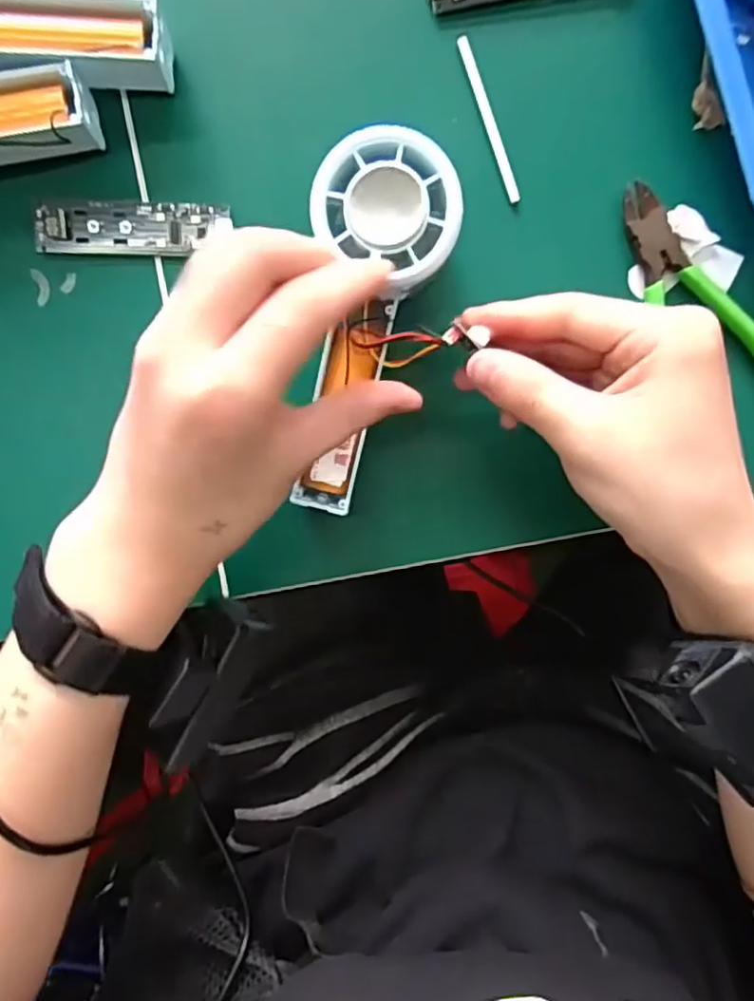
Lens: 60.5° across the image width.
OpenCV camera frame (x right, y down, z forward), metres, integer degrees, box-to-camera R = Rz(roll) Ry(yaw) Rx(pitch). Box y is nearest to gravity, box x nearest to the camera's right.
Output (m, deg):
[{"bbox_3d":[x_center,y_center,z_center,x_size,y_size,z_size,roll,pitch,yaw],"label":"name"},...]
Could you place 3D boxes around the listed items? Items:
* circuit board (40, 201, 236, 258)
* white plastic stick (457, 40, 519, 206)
[{"bbox_3d":[-0.115,-0.128,0.303,0.089,0.009,0.023,1,93,2],"label":"circuit board"},{"bbox_3d":[0.052,-0.175,0.297,0.005,0.004,0.077,-19,92,3],"label":"white plastic stick"}]

